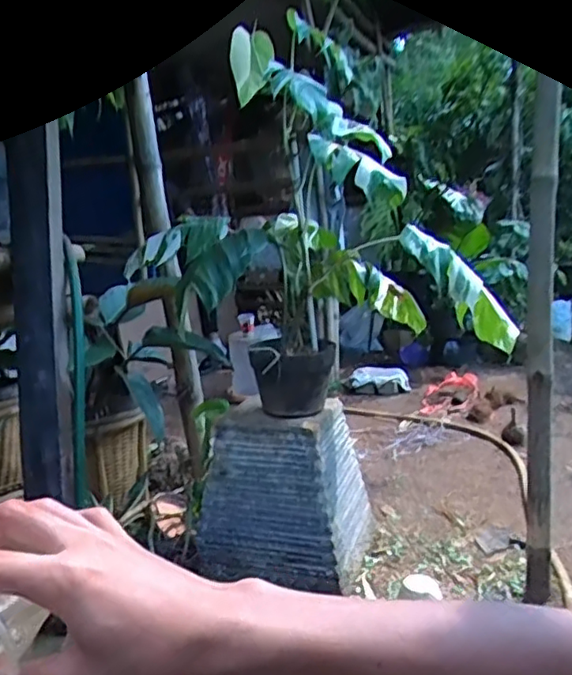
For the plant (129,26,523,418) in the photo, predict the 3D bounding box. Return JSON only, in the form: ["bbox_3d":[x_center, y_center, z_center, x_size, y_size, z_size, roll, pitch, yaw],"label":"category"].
[{"bbox_3d":[0.073,-0.258,1.537,0.813,0.846,0.489,-1,6,-13],"label":"plant"}]

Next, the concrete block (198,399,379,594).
[{"bbox_3d":[0.010,0.384,1.617,0.393,0.402,0.335,1,6,13],"label":"concrete block"}]

